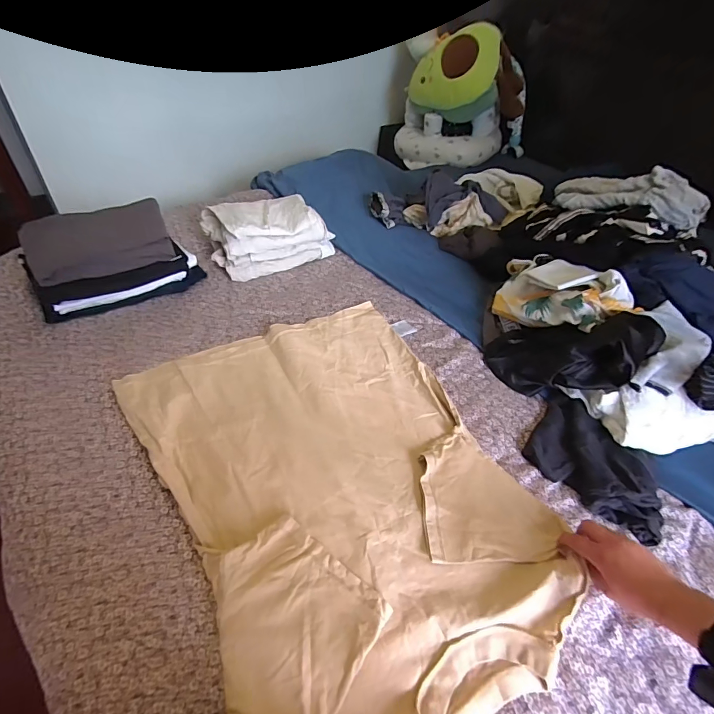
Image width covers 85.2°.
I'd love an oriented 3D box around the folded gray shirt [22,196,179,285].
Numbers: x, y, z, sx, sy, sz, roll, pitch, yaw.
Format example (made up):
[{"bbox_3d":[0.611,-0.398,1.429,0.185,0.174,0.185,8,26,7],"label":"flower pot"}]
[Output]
[{"bbox_3d":[-0.513,-0.235,0.781,0.255,0.051,0.172,-26,55,-29],"label":"folded gray shirt"}]

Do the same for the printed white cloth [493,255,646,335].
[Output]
[{"bbox_3d":[0.418,-0.143,0.840,0.188,0.092,0.295,-47,33,-14],"label":"printed white cloth"}]

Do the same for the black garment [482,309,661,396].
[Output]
[{"bbox_3d":[0.400,-0.018,0.750,0.249,0.182,0.128,25,50,14],"label":"black garment"}]

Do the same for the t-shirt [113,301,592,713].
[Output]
[{"bbox_3d":[-0.020,0.167,0.598,0.472,0.048,0.652,-23,55,-25],"label":"t-shirt"}]

